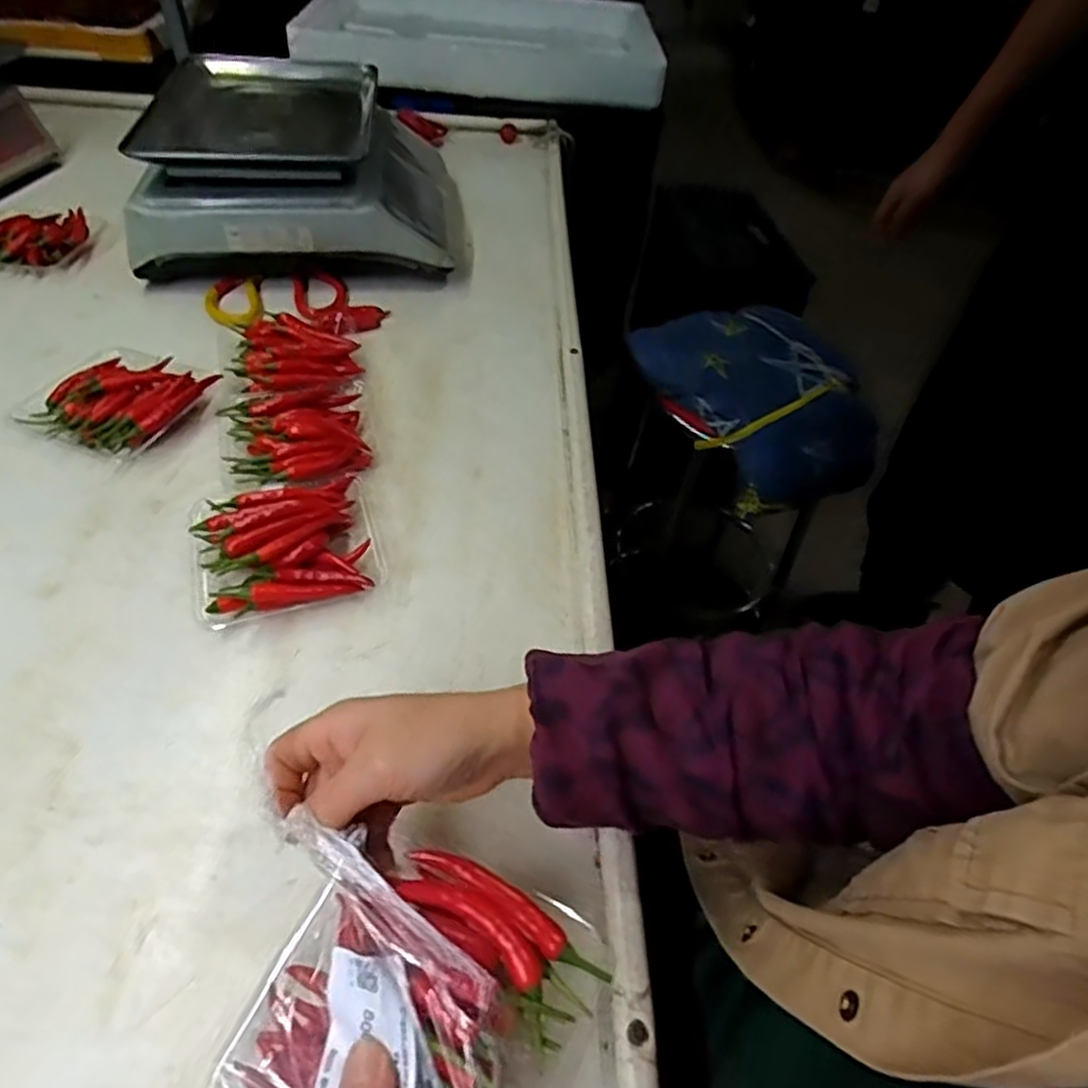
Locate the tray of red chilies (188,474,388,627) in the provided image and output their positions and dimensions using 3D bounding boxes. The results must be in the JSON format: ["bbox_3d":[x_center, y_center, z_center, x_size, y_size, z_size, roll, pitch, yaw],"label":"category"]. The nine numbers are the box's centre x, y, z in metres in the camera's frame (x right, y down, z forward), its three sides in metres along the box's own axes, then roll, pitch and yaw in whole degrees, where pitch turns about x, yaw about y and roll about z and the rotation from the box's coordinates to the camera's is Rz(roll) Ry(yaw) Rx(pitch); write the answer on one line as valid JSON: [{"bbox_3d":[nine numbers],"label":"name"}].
[{"bbox_3d":[-0.188,-0.001,0.508,0.125,0.035,0.114,-13,50,-17],"label":"tray of red chilies"}]

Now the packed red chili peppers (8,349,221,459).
[{"bbox_3d":[-0.365,-0.127,0.610,0.118,0.028,0.124,20,49,12],"label":"packed red chili peppers"}]

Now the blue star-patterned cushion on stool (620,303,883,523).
[{"bbox_3d":[0.330,-0.219,1.060,0.311,0.113,0.358,-26,55,-26],"label":"blue star-patterned cushion on stool"}]

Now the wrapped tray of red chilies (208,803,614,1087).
[{"bbox_3d":[-0.056,0.191,0.293,0.130,0.035,0.127,20,68,16],"label":"wrapped tray of red chilies"}]

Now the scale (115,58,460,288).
[{"bbox_3d":[-0.275,-0.450,0.843,0.344,0.128,0.359,-2,48,-8],"label":"scale"}]

